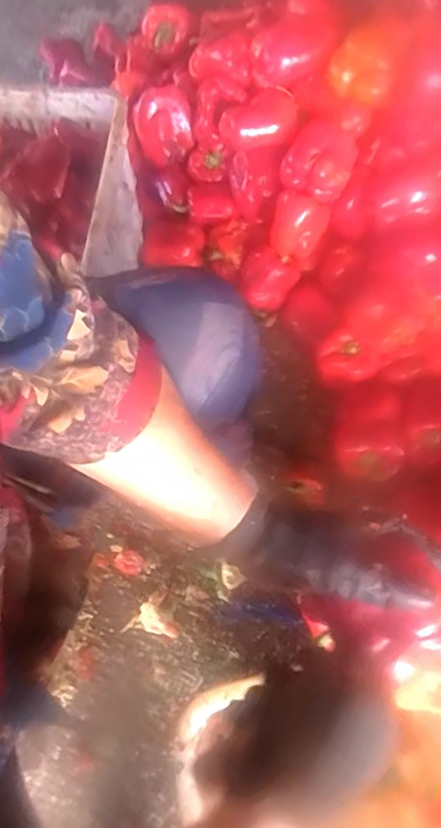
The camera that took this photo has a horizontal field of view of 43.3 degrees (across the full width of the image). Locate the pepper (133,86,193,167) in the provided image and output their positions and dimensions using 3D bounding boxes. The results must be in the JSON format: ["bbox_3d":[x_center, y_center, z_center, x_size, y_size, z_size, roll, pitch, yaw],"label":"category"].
[{"bbox_3d":[-0.093,-0.468,0.905,0.092,0.086,0.071,-7,64,-3],"label":"pepper"}]

